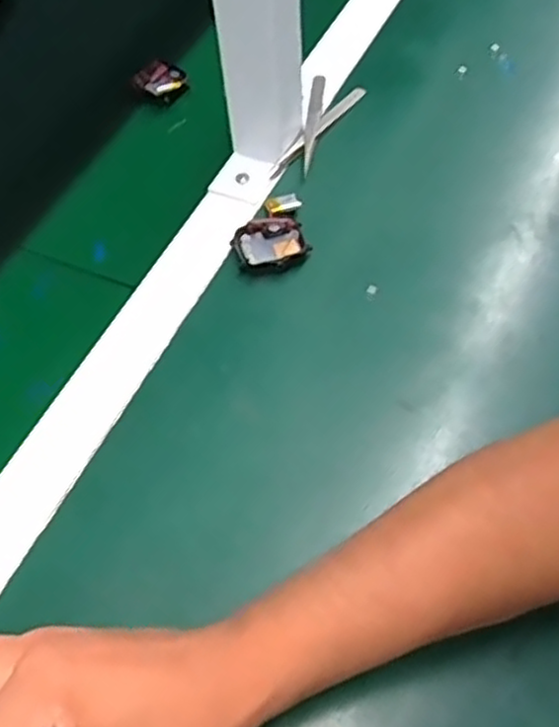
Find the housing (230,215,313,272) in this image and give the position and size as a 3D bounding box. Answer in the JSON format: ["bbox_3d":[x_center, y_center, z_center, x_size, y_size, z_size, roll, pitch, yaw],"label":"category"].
[{"bbox_3d":[-0.005,-0.078,0.492,0.046,0.013,0.039,-20,59,-10],"label":"housing"}]

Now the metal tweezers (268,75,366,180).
[{"bbox_3d":[0.031,-0.180,0.552,0.044,0.013,0.113,14,59,11],"label":"metal tweezers"}]

